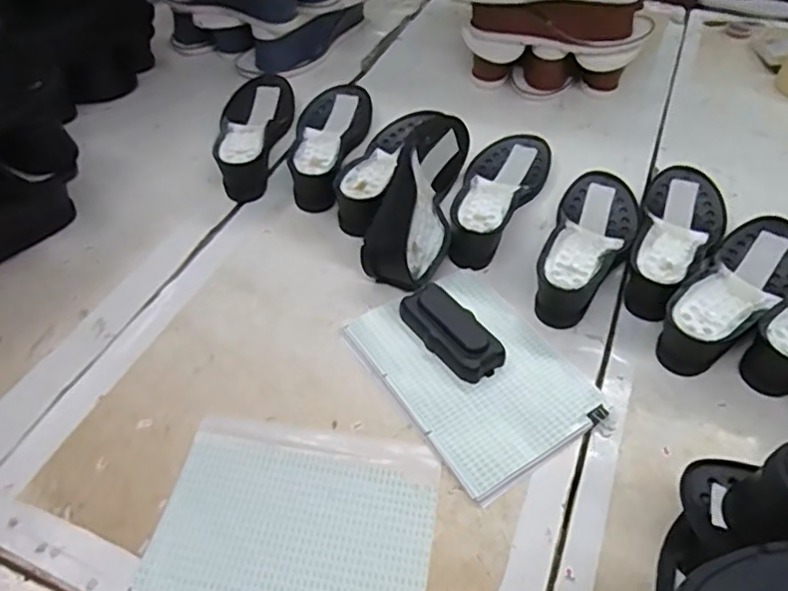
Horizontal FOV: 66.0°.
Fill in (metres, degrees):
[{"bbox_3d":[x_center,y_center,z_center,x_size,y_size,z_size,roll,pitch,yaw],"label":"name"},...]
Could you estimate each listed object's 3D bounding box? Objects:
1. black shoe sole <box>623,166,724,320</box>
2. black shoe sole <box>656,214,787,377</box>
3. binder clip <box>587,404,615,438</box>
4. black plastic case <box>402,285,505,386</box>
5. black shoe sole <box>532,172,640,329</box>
[{"bbox_3d":[0.304,-0.070,0.656,0.090,0.047,0.259,26,54,19],"label":"black shoe sole"},{"bbox_3d":[0.351,-0.010,0.606,0.083,0.052,0.236,35,57,25],"label":"black shoe sole"},{"bbox_3d":[0.182,0.109,0.528,0.019,0.006,0.025,-23,54,-20],"label":"binder clip"},{"bbox_3d":[0.053,0.035,0.574,0.050,0.029,0.105,-29,56,-24],"label":"black plastic case"},{"bbox_3d":[0.214,-0.070,0.656,0.084,0.051,0.249,22,53,16],"label":"black shoe sole"}]

